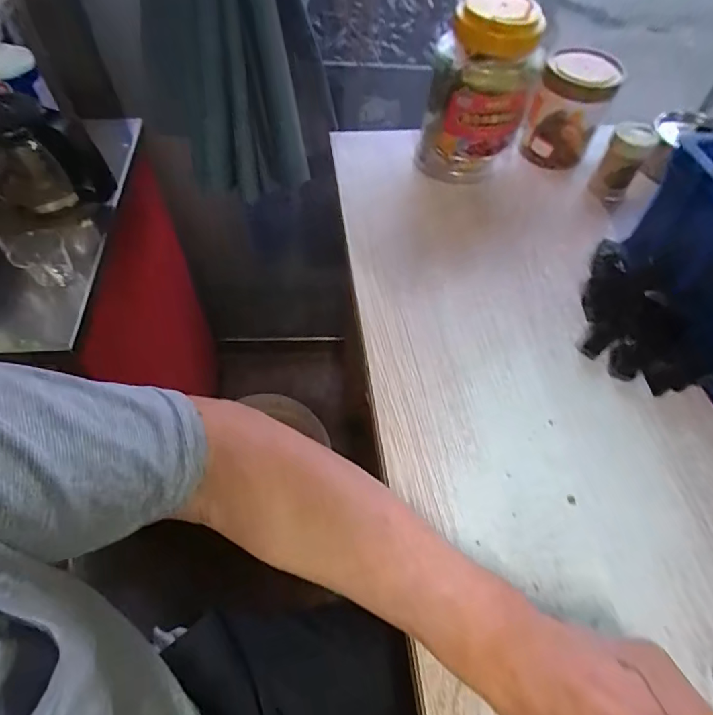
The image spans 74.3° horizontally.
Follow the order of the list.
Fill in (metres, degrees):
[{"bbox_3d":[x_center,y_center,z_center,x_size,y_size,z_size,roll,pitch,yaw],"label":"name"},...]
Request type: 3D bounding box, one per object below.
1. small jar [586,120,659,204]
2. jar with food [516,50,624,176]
[{"bbox_3d":[0.311,-0.231,0.549,0.045,0.073,0.048,30,61,16],"label":"small jar"},{"bbox_3d":[0.246,-0.283,0.550,0.078,0.123,0.074,1,57,-2],"label":"jar with food"}]

